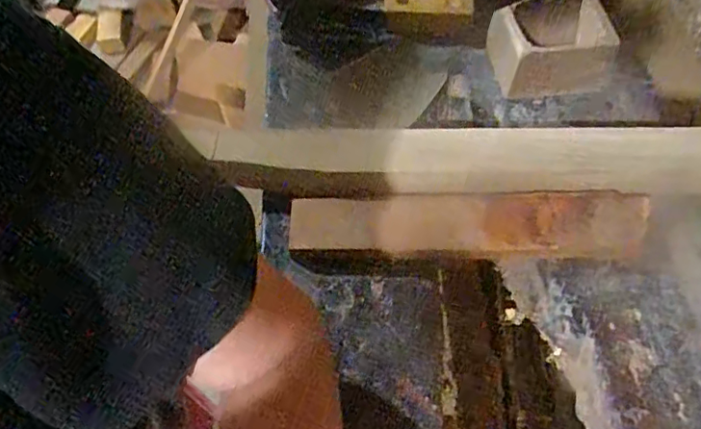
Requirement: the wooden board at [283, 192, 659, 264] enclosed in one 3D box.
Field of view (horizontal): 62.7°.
[{"bbox_3d":[0.098,0.008,0.469,0.287,0.018,0.057,-1,57,-1],"label":"wooden board"}]

